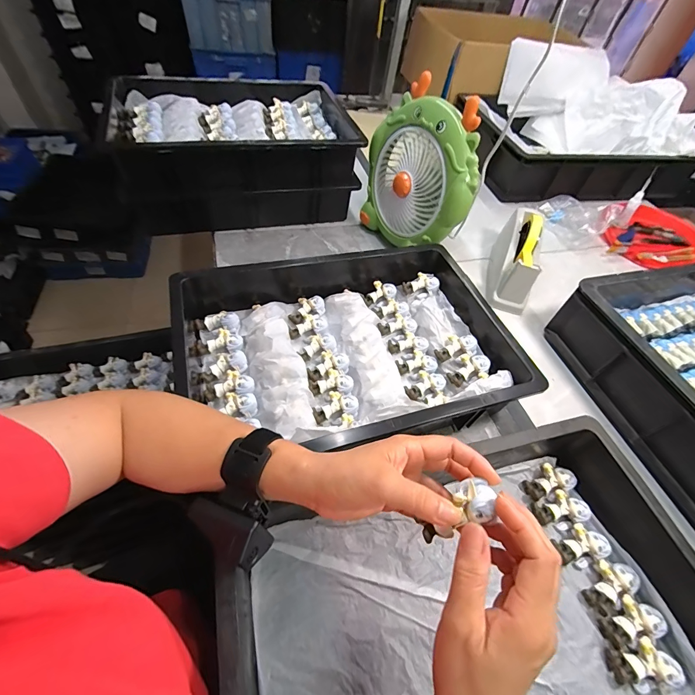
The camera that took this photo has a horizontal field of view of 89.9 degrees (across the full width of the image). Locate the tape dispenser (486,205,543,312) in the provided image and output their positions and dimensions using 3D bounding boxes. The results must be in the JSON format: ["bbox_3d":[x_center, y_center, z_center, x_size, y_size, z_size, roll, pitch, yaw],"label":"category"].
[{"bbox_3d":[0.332,-0.179,0.678,0.069,0.120,0.194,18,52,7],"label":"tape dispenser"}]

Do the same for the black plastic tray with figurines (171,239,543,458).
[{"bbox_3d":[0.004,-0.020,0.514,0.472,0.087,0.353,-8,54,-14],"label":"black plastic tray with figurines"}]

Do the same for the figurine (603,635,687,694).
[{"bbox_3d":[0.289,0.312,0.339,0.062,0.024,0.038,-10,54,-15],"label":"figurine"}]

